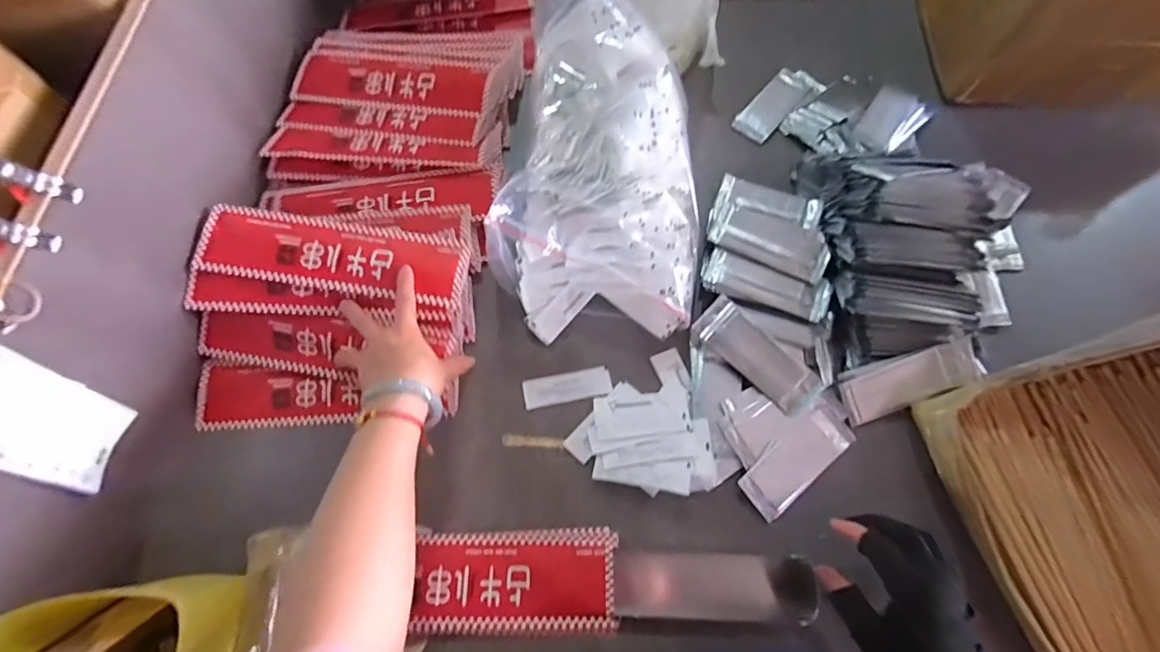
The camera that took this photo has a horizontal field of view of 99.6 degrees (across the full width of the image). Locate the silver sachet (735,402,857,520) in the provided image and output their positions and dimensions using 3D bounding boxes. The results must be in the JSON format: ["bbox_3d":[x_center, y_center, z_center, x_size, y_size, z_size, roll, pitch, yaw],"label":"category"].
[{"bbox_3d":[0.212,0.130,0.479,0.121,0.011,0.050,-39,73,-11],"label":"silver sachet"}]

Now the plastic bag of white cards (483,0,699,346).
[{"bbox_3d":[0.028,-0.172,0.523,0.203,0.139,0.332,6,71,5],"label":"plastic bag of white cards"}]

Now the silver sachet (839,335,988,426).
[{"bbox_3d":[0.330,0.055,0.487,0.137,0.009,0.054,-24,103,4],"label":"silver sachet"}]

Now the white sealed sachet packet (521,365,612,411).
[{"bbox_3d":[-0.014,0.065,0.521,0.092,0.004,0.032,-10,66,-3],"label":"white sealed sachet packet"}]

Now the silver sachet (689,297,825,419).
[{"bbox_3d":[0.182,0.030,0.503,0.135,0.008,0.049,44,92,11],"label":"silver sachet"}]

